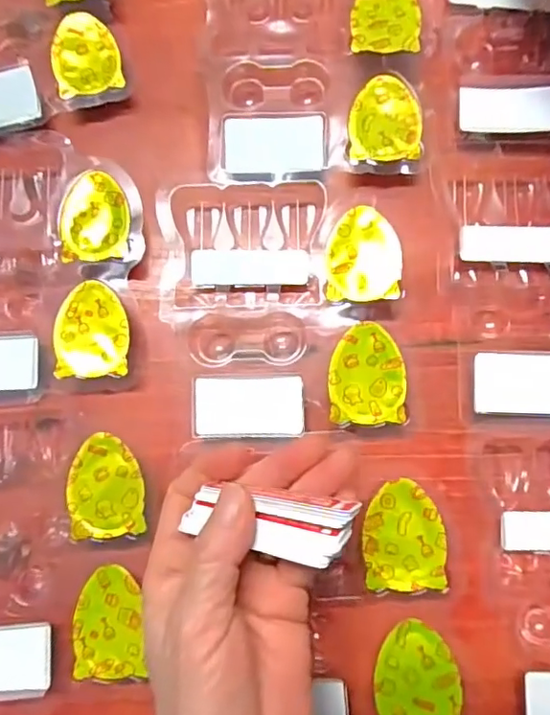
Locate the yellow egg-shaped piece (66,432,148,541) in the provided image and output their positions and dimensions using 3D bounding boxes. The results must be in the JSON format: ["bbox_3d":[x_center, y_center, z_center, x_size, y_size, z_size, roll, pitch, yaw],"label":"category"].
[{"bbox_3d":[-0.087,0.066,0.276,0.037,0.004,0.051,-6,83,0],"label":"yellow egg-shaped piece"}]

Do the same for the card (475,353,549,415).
[{"bbox_3d":[0.130,0.014,0.275,0.055,0.004,0.031,2,84,5],"label":"card"}]

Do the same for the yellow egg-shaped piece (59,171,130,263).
[{"bbox_3d":[-0.101,-0.079,0.309,0.039,0.012,0.051,2,80,-2],"label":"yellow egg-shaped piece"}]

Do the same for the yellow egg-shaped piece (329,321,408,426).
[{"bbox_3d":[0.047,0.008,0.279,0.038,0.004,0.051,-1,84,1],"label":"yellow egg-shaped piece"}]

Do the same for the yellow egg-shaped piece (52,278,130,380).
[{"bbox_3d":[-0.099,-0.015,0.295,0.038,0.011,0.051,-2,80,-3],"label":"yellow egg-shaped piece"}]

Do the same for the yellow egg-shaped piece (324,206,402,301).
[{"bbox_3d":[0.048,-0.055,0.297,0.039,0.016,0.051,1,80,-2],"label":"yellow egg-shaped piece"}]

